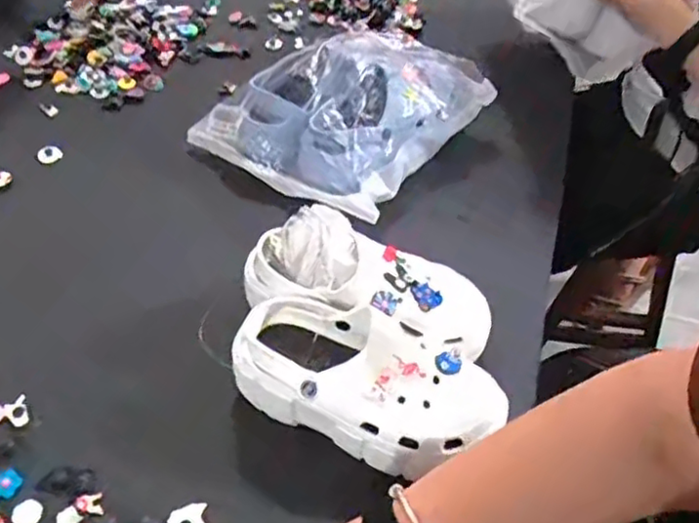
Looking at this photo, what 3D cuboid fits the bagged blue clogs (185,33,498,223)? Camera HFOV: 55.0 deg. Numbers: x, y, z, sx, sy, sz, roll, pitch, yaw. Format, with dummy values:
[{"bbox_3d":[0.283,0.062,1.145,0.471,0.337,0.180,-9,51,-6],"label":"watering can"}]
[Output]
[{"bbox_3d":[0.004,-0.216,0.909,0.290,0.109,0.323,33,55,23],"label":"bagged blue clogs"}]

